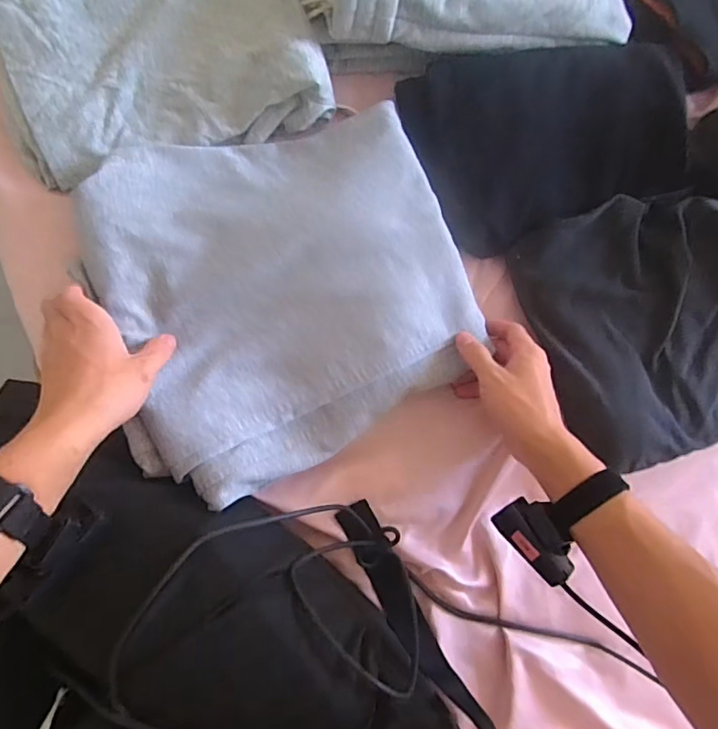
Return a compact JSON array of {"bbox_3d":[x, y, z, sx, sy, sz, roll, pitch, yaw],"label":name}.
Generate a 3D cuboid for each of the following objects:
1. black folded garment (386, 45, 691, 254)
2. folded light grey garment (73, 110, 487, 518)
[{"bbox_3d":[0.198,-0.236,0.527,0.269,0.040,0.184,-20,90,-6],"label":"black folded garment"},{"bbox_3d":[-0.061,-0.071,0.464,0.316,0.052,0.301,-23,90,-6],"label":"folded light grey garment"}]

